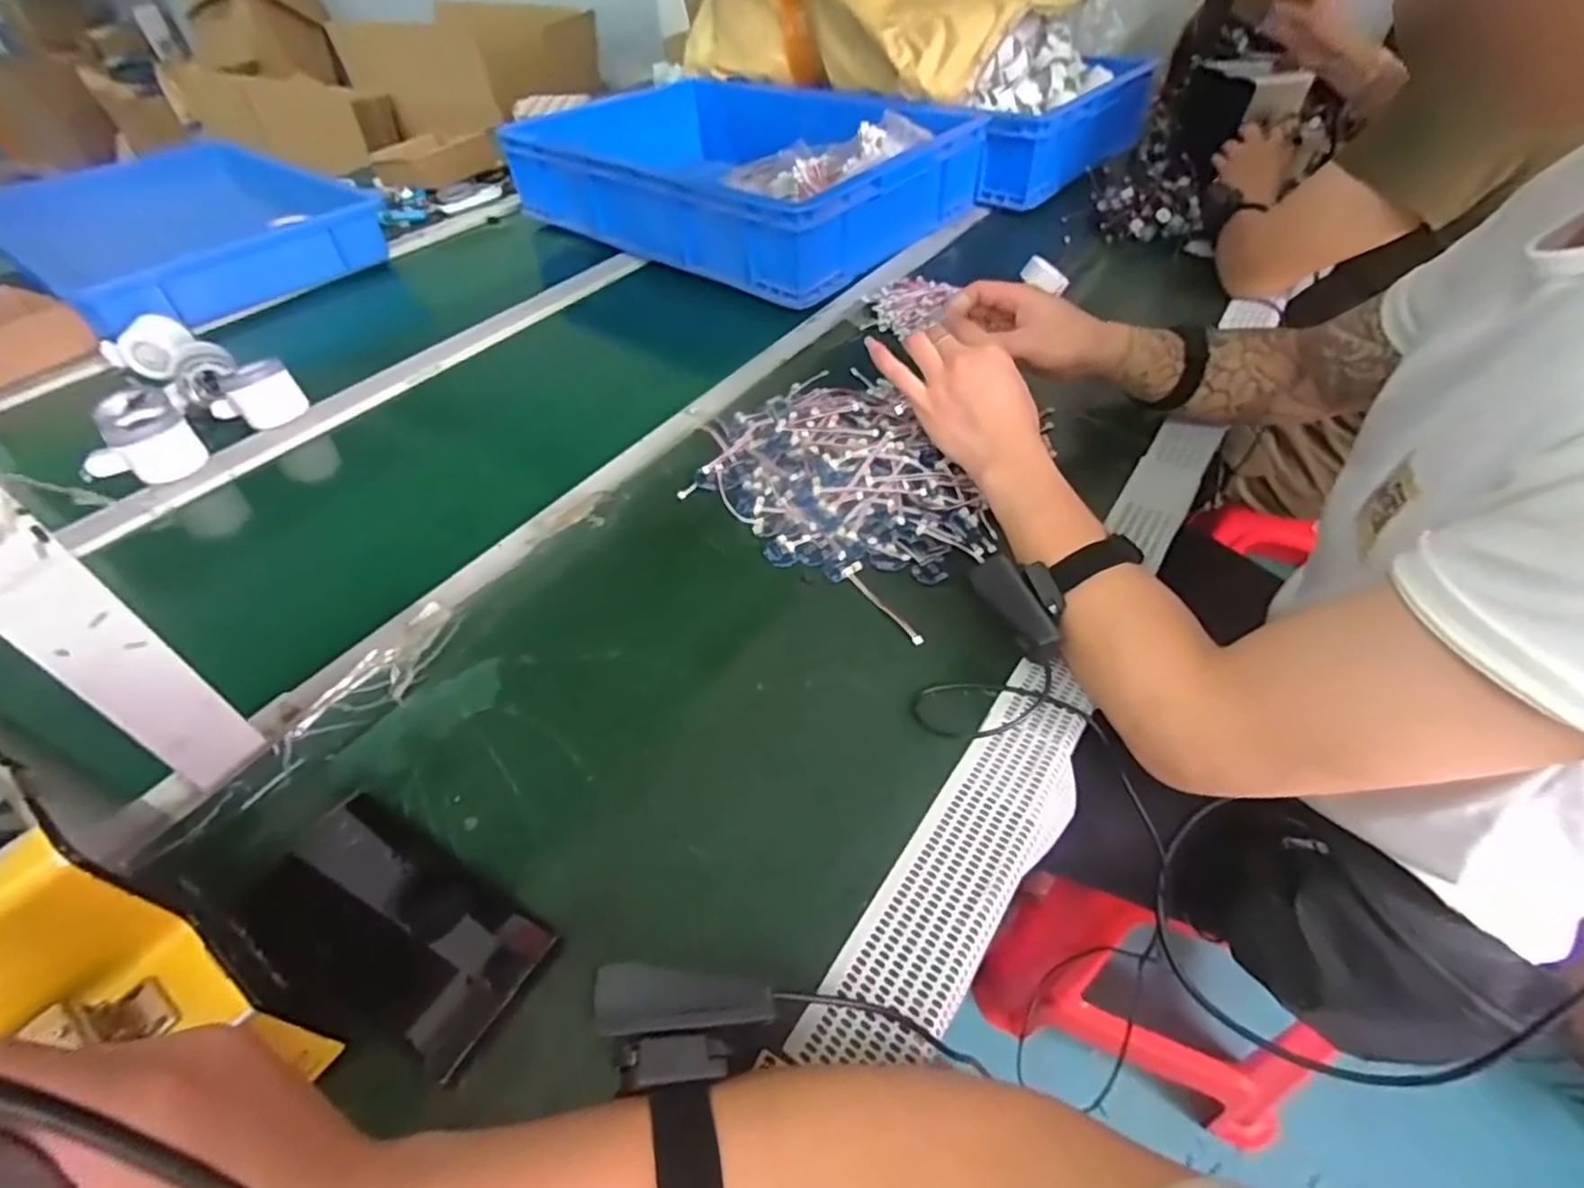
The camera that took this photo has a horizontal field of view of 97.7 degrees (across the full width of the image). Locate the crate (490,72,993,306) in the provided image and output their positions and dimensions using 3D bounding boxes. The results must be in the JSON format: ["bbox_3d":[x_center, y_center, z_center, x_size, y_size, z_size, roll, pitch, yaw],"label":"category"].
[{"bbox_3d":[-0.061,-0.634,1.027,0.590,0.122,0.468,30,55,27],"label":"crate"}]

